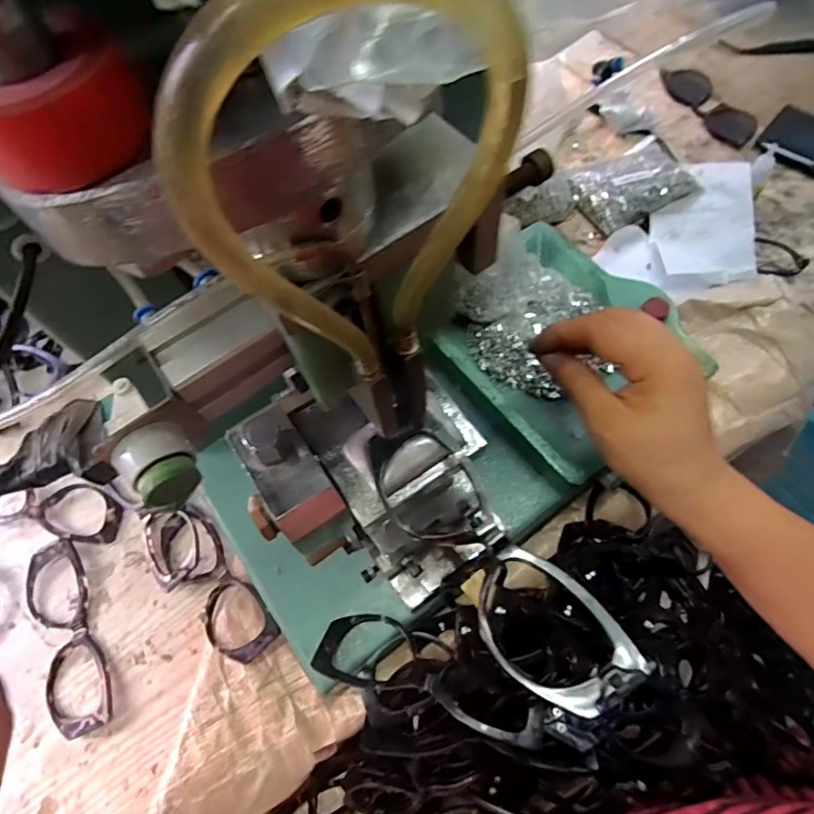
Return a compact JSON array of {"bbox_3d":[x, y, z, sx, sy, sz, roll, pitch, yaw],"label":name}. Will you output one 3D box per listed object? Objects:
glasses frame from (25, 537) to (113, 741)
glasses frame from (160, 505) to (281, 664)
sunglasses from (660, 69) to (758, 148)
[{"bbox_3d":[-0.272,0.182,0.427,0.049,0.013,0.151,-26,65,-9],"label":"glasses frame"},{"bbox_3d":[-0.152,0.135,0.422,0.047,0.018,0.151,-41,53,-16],"label":"glasses frame"},{"bbox_3d":[0.457,-0.449,0.807,0.054,0.042,0.172,-26,65,-7],"label":"sunglasses"}]

